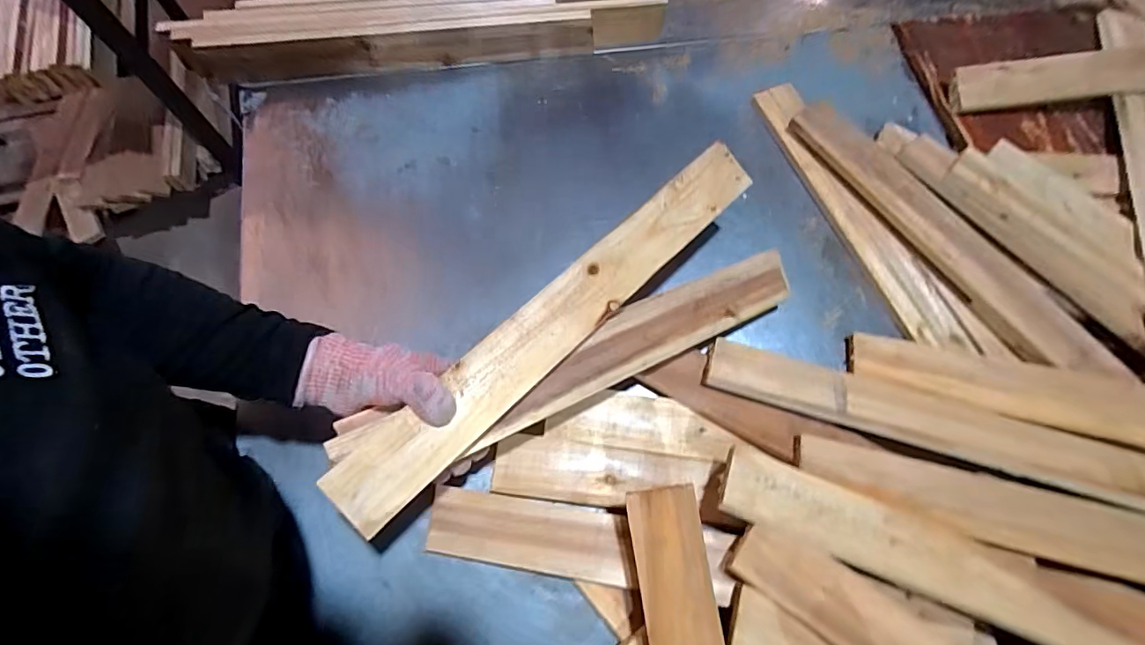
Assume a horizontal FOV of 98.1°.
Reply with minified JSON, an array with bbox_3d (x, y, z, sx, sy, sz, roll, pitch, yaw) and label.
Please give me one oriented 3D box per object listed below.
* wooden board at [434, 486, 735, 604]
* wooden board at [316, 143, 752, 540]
[{"bbox_3d":[0.003,0.209,0.470,0.282,0.011,0.062,7,67,5],"label":"wooden board"},{"bbox_3d":[-0.001,-0.013,0.457,0.484,0.011,0.063,-43,91,-19],"label":"wooden board"}]

